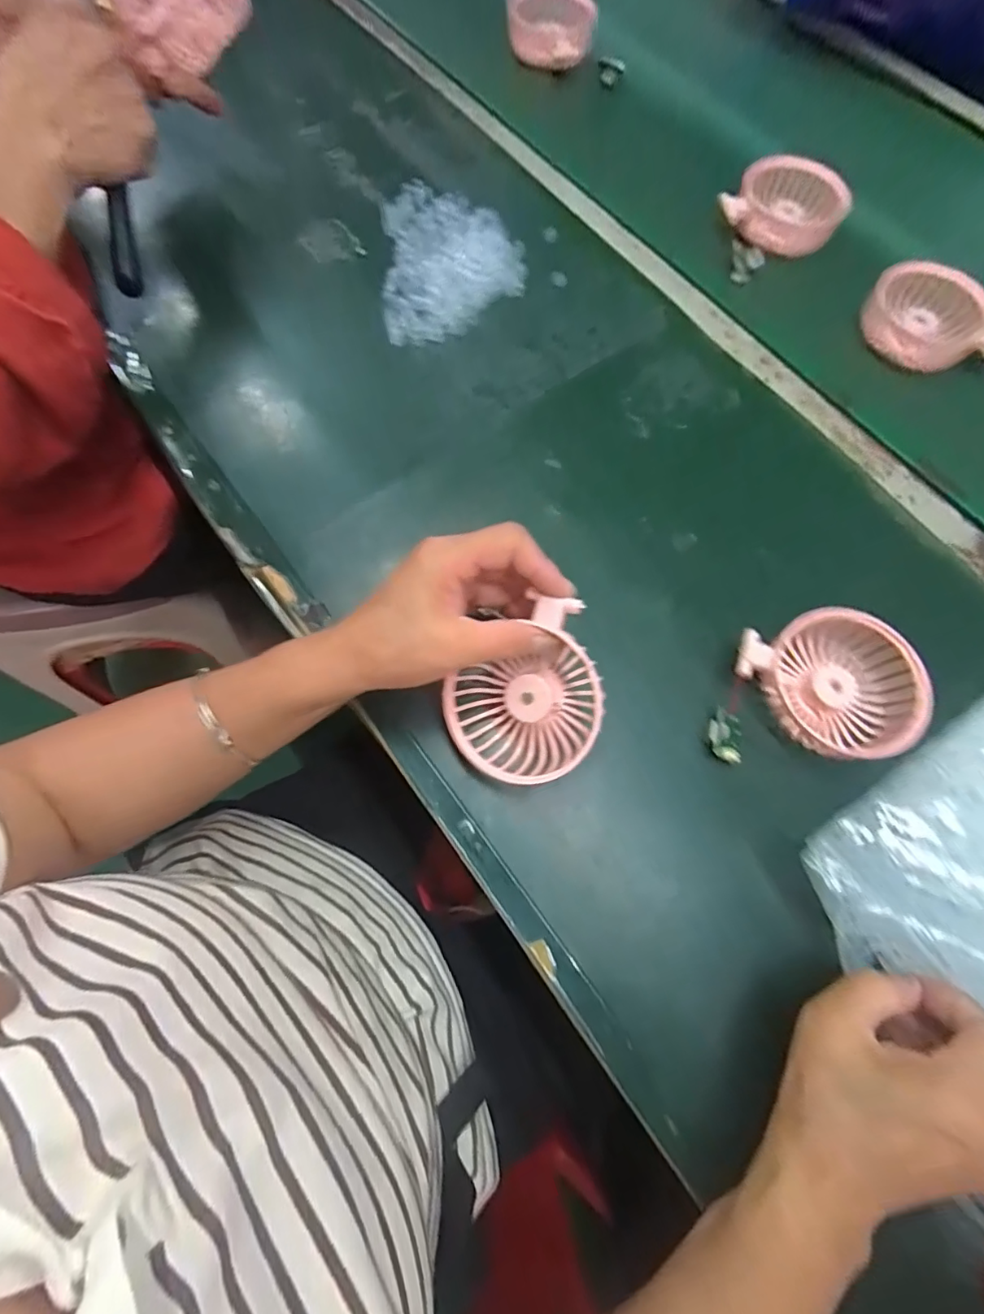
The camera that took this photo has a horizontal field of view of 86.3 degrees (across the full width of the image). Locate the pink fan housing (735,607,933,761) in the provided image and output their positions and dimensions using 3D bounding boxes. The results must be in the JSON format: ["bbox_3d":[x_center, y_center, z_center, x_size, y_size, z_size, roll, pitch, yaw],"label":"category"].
[{"bbox_3d":[0.209,0.019,0.324,0.101,0.036,0.088,-11,72,-5],"label":"pink fan housing"}]

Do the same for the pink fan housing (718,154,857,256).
[{"bbox_3d":[0.265,-0.417,0.482,0.109,0.031,0.094,15,71,3],"label":"pink fan housing"}]

